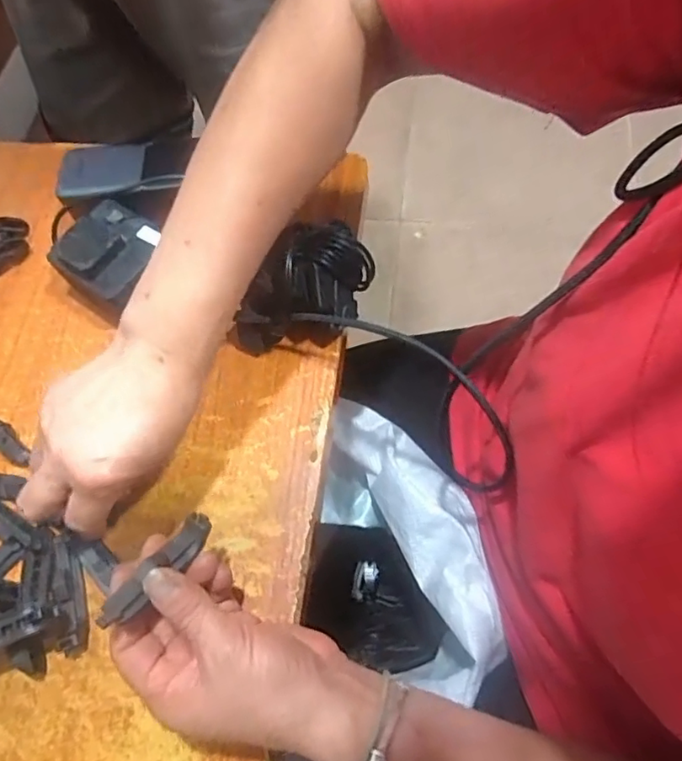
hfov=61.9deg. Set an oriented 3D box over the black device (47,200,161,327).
[{"bbox_3d":[-0.178,-0.091,0.456,0.075,0.059,0.080,23,69,15],"label":"black device"}]

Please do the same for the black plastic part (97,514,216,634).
[{"bbox_3d":[-0.104,0.106,0.320,0.019,0.012,0.075,36,55,18],"label":"black plastic part"}]

